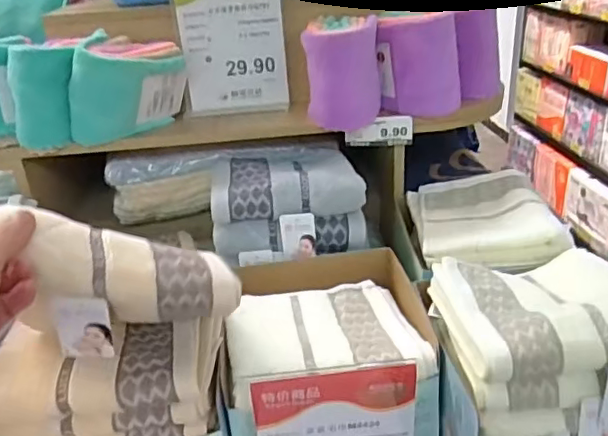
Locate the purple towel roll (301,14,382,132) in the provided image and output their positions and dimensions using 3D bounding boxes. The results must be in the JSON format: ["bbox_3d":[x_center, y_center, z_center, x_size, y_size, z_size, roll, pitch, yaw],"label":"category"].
[{"bbox_3d":[0.052,-0.192,0.771,0.096,0.129,0.094,-1,26,6],"label":"purple towel roll"}]

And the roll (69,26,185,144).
[{"bbox_3d":[-0.229,-0.166,0.751,0.151,0.120,0.092,-8,27,-8],"label":"roll"}]

